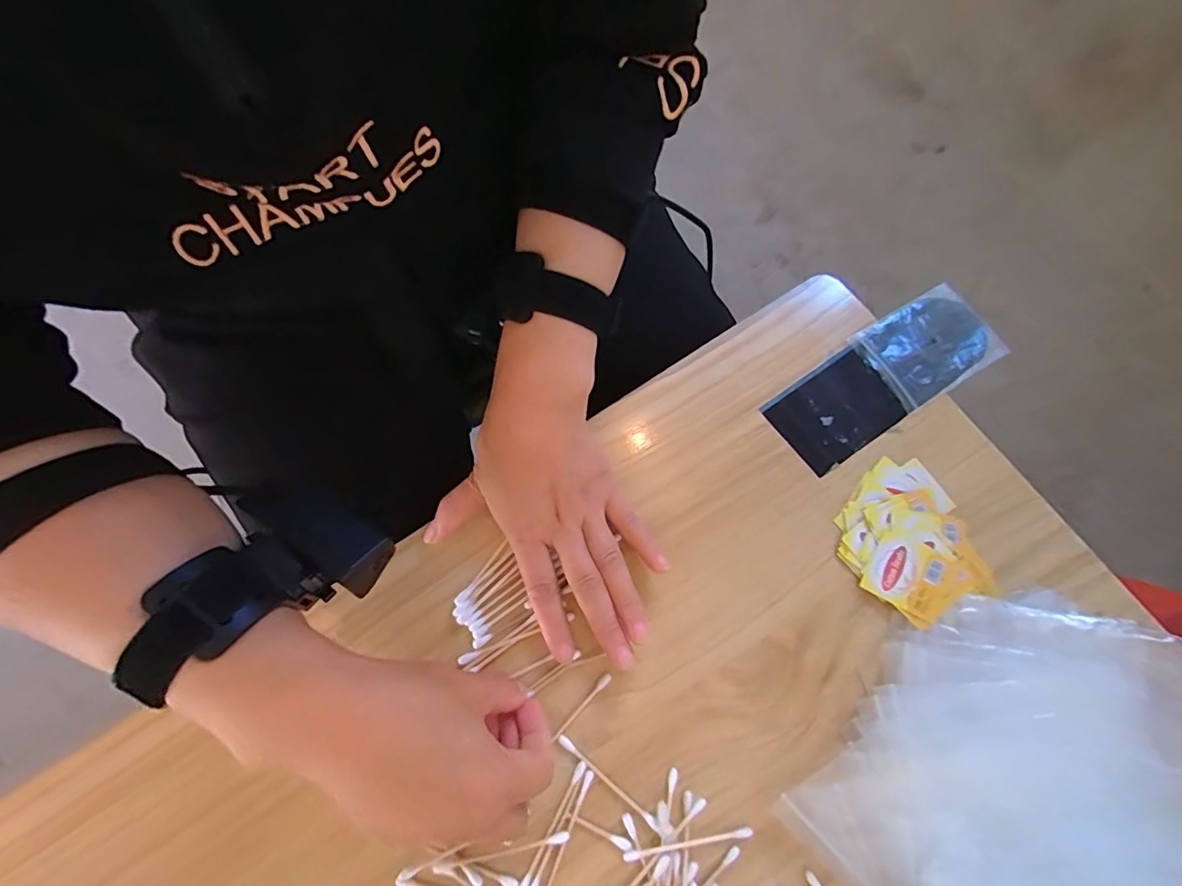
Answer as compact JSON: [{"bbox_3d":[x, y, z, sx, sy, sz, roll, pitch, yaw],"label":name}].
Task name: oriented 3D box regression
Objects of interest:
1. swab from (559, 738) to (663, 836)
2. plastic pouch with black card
[{"bbox_3d":[0.010,0.188,0.274,0.070,0.004,0.005,38,77,12],"label":"swab"},{"bbox_3d":[0.203,-0.048,0.344,0.175,0.011,0.065,-31,77,-9],"label":"plastic pouch with black card"}]

